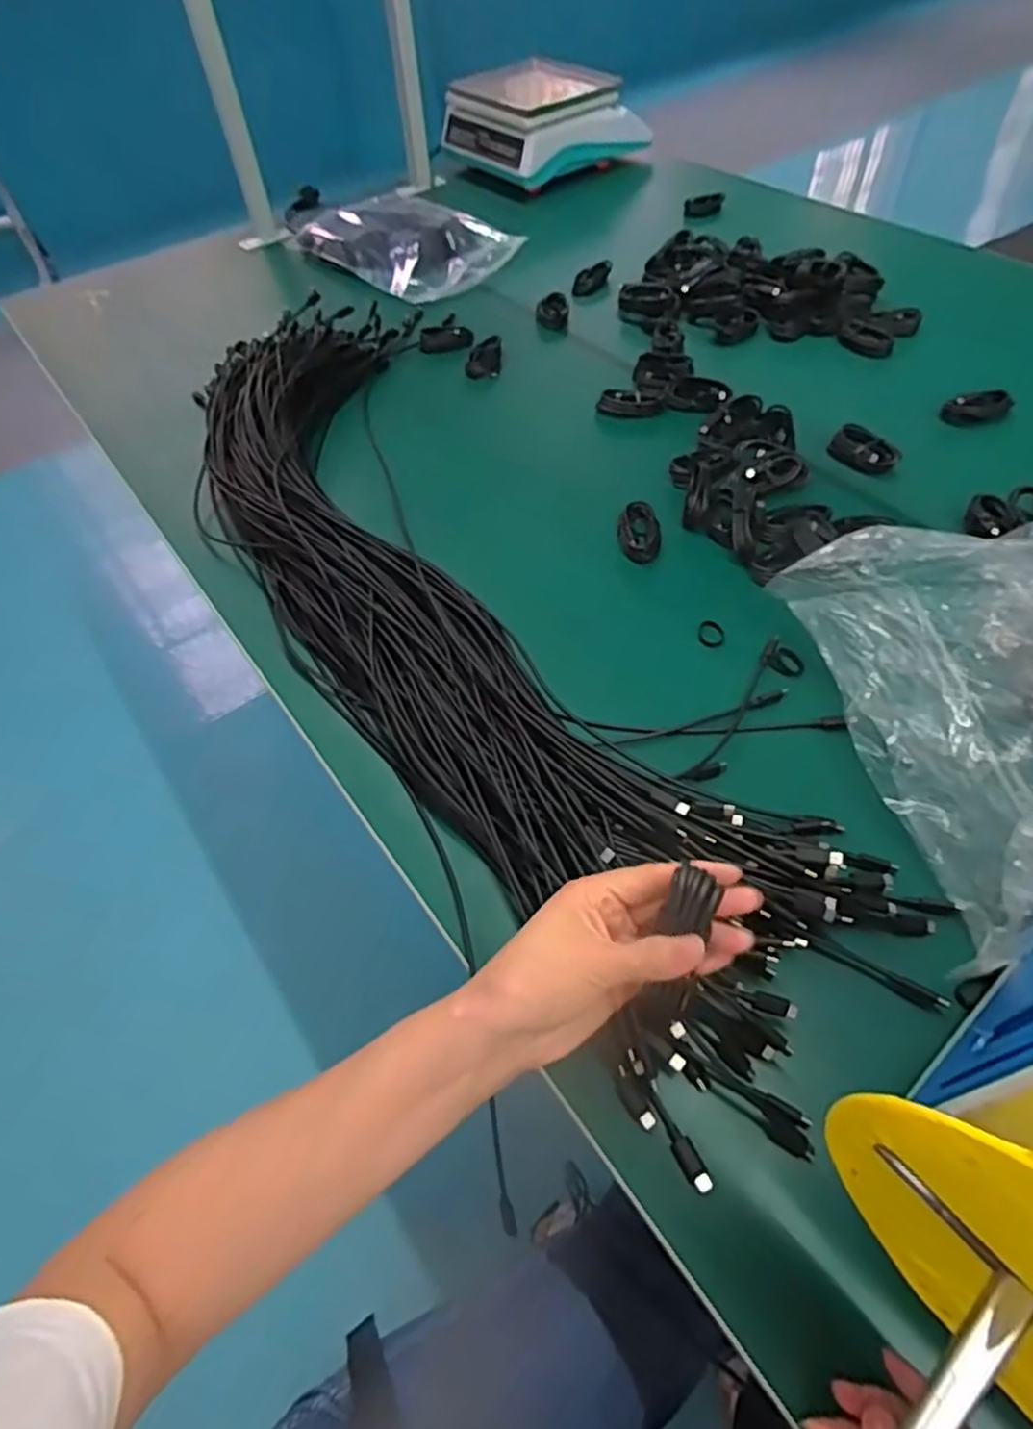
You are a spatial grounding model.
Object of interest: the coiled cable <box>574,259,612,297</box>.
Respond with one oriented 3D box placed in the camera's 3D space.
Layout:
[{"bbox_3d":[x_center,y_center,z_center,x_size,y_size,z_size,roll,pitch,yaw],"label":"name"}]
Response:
[{"bbox_3d":[0.116,-0.665,1.070,0.033,0.021,0.087,31,61,24],"label":"coiled cable"}]

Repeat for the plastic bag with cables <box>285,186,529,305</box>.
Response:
[{"bbox_3d":[-0.234,-0.828,1.199,0.484,0.056,0.252,36,64,27],"label":"plastic bag with cables"}]

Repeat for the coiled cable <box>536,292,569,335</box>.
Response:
[{"bbox_3d":[0.053,-0.590,1.031,0.047,0.027,0.068,-1,53,3],"label":"coiled cable"}]

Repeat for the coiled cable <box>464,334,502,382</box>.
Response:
[{"bbox_3d":[-0.044,-0.489,0.961,0.047,0.020,0.076,0,53,4],"label":"coiled cable"}]

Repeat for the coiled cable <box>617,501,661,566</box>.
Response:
[{"bbox_3d":[0.127,-0.184,0.728,0.041,0.025,0.081,-6,53,0],"label":"coiled cable"}]

